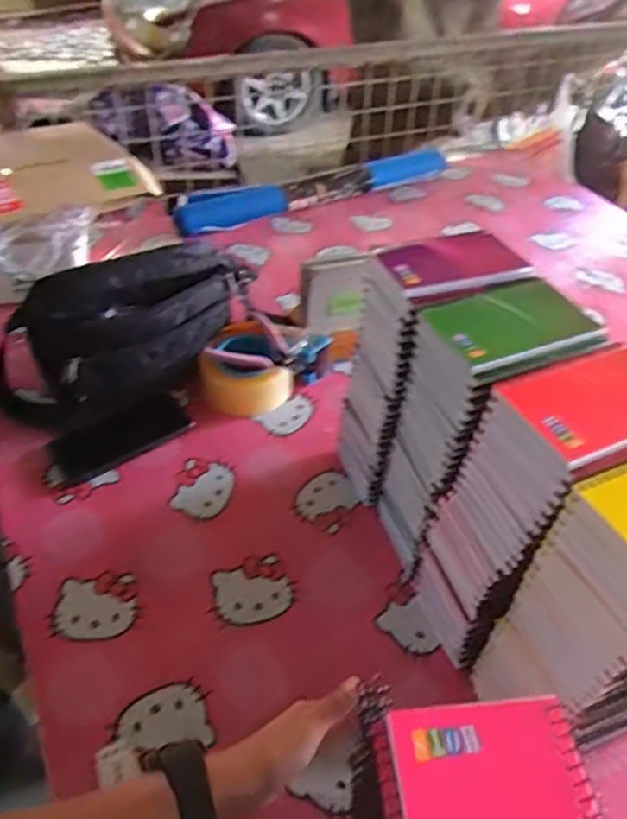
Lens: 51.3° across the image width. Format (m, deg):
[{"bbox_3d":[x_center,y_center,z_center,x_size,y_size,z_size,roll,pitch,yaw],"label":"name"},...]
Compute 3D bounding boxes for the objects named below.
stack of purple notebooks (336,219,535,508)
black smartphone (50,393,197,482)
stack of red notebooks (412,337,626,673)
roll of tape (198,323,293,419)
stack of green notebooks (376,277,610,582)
[{"bbox_3d":[0.107,-0.033,0.683,0.125,0.299,0.097,-16,46,-19],"label":"stack of purple notebooks"},{"bbox_3d":[-0.234,0.030,0.809,0.165,0.015,0.087,-25,50,-26],"label":"black smartphone"},{"bbox_3d":[0.193,0.096,0.559,0.146,0.287,0.115,-13,46,-16],"label":"stack of red notebooks"},{"bbox_3d":[-0.096,-0.051,0.862,0.100,0.067,0.112,-21,48,-23],"label":"roll of tape"},{"bbox_3d":[0.158,0.033,0.625,0.142,0.285,0.108,-13,45,-15],"label":"stack of green notebooks"}]

